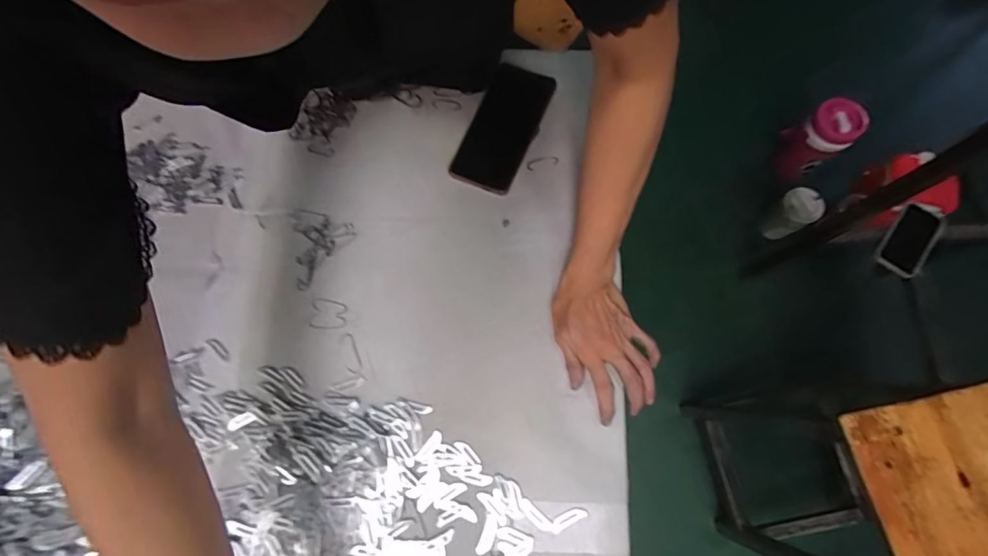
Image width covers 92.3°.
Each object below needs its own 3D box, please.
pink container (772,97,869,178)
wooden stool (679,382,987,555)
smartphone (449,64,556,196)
[{"bbox_3d":[0.855,-0.372,1.264,0.129,0.216,0.129,-1,74,2],"label":"pink container"},{"bbox_3d":[0.674,0.363,0.887,0.324,0.574,0.313,-12,74,-1],"label":"wooden stool"},{"bbox_3d":[0.009,-0.183,0.585,0.080,0.015,0.168,22,76,8],"label":"smartphone"}]

